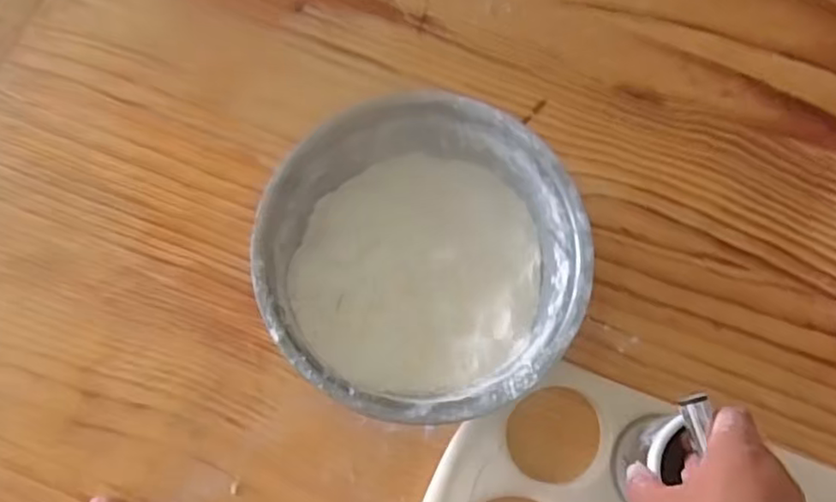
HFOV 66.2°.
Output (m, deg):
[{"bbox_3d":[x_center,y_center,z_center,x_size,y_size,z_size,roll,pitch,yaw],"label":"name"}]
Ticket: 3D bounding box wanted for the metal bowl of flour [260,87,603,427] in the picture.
[{"bbox_3d":[0.006,0.011,0.465,0.215,0.090,0.208,0,76,0],"label":"metal bowl of flour"}]

